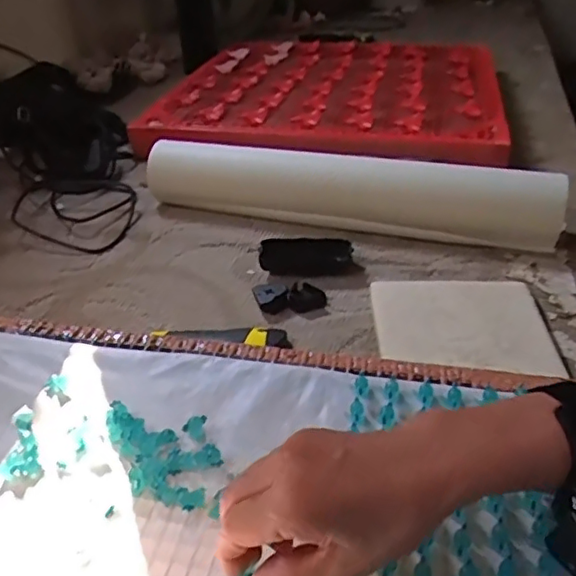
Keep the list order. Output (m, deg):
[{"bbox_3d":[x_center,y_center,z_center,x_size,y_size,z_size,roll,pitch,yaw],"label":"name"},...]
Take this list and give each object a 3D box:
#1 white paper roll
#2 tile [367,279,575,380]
[{"bbox_3d":[0.075,-0.127,0.793,0.549,0.088,0.061,8,38,16],"label":"white paper roll"},{"bbox_3d":[0.180,0.038,0.617,0.173,0.018,0.150,-2,36,2],"label":"tile"}]

